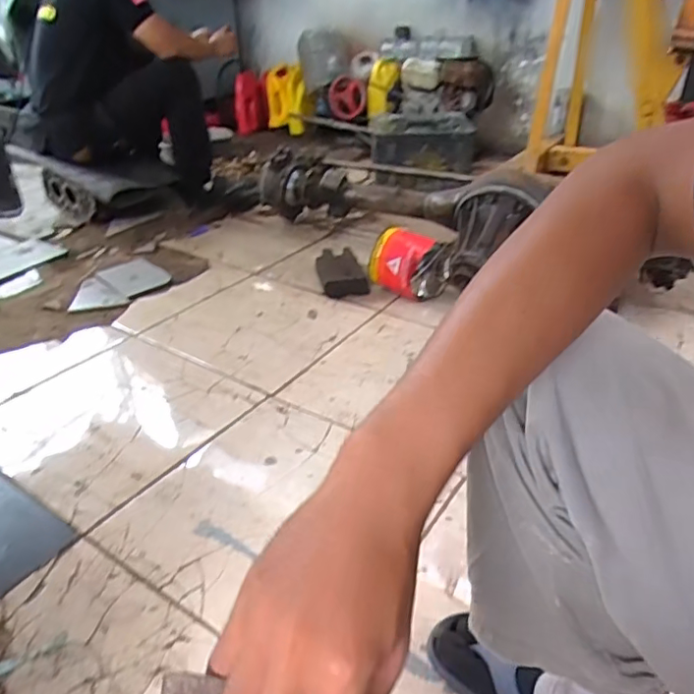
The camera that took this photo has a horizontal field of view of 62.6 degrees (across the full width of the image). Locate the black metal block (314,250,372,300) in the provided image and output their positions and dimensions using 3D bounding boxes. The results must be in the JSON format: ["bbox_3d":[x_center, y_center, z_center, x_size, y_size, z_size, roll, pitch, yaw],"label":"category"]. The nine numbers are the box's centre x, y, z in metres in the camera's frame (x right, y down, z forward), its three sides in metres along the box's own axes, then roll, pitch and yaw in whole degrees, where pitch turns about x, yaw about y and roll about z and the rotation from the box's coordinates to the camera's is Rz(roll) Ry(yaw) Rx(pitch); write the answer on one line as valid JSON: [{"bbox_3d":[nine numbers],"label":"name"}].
[{"bbox_3d":[-0.018,-0.196,1.510,0.118,0.053,0.197,-5,33,-9],"label":"black metal block"}]

